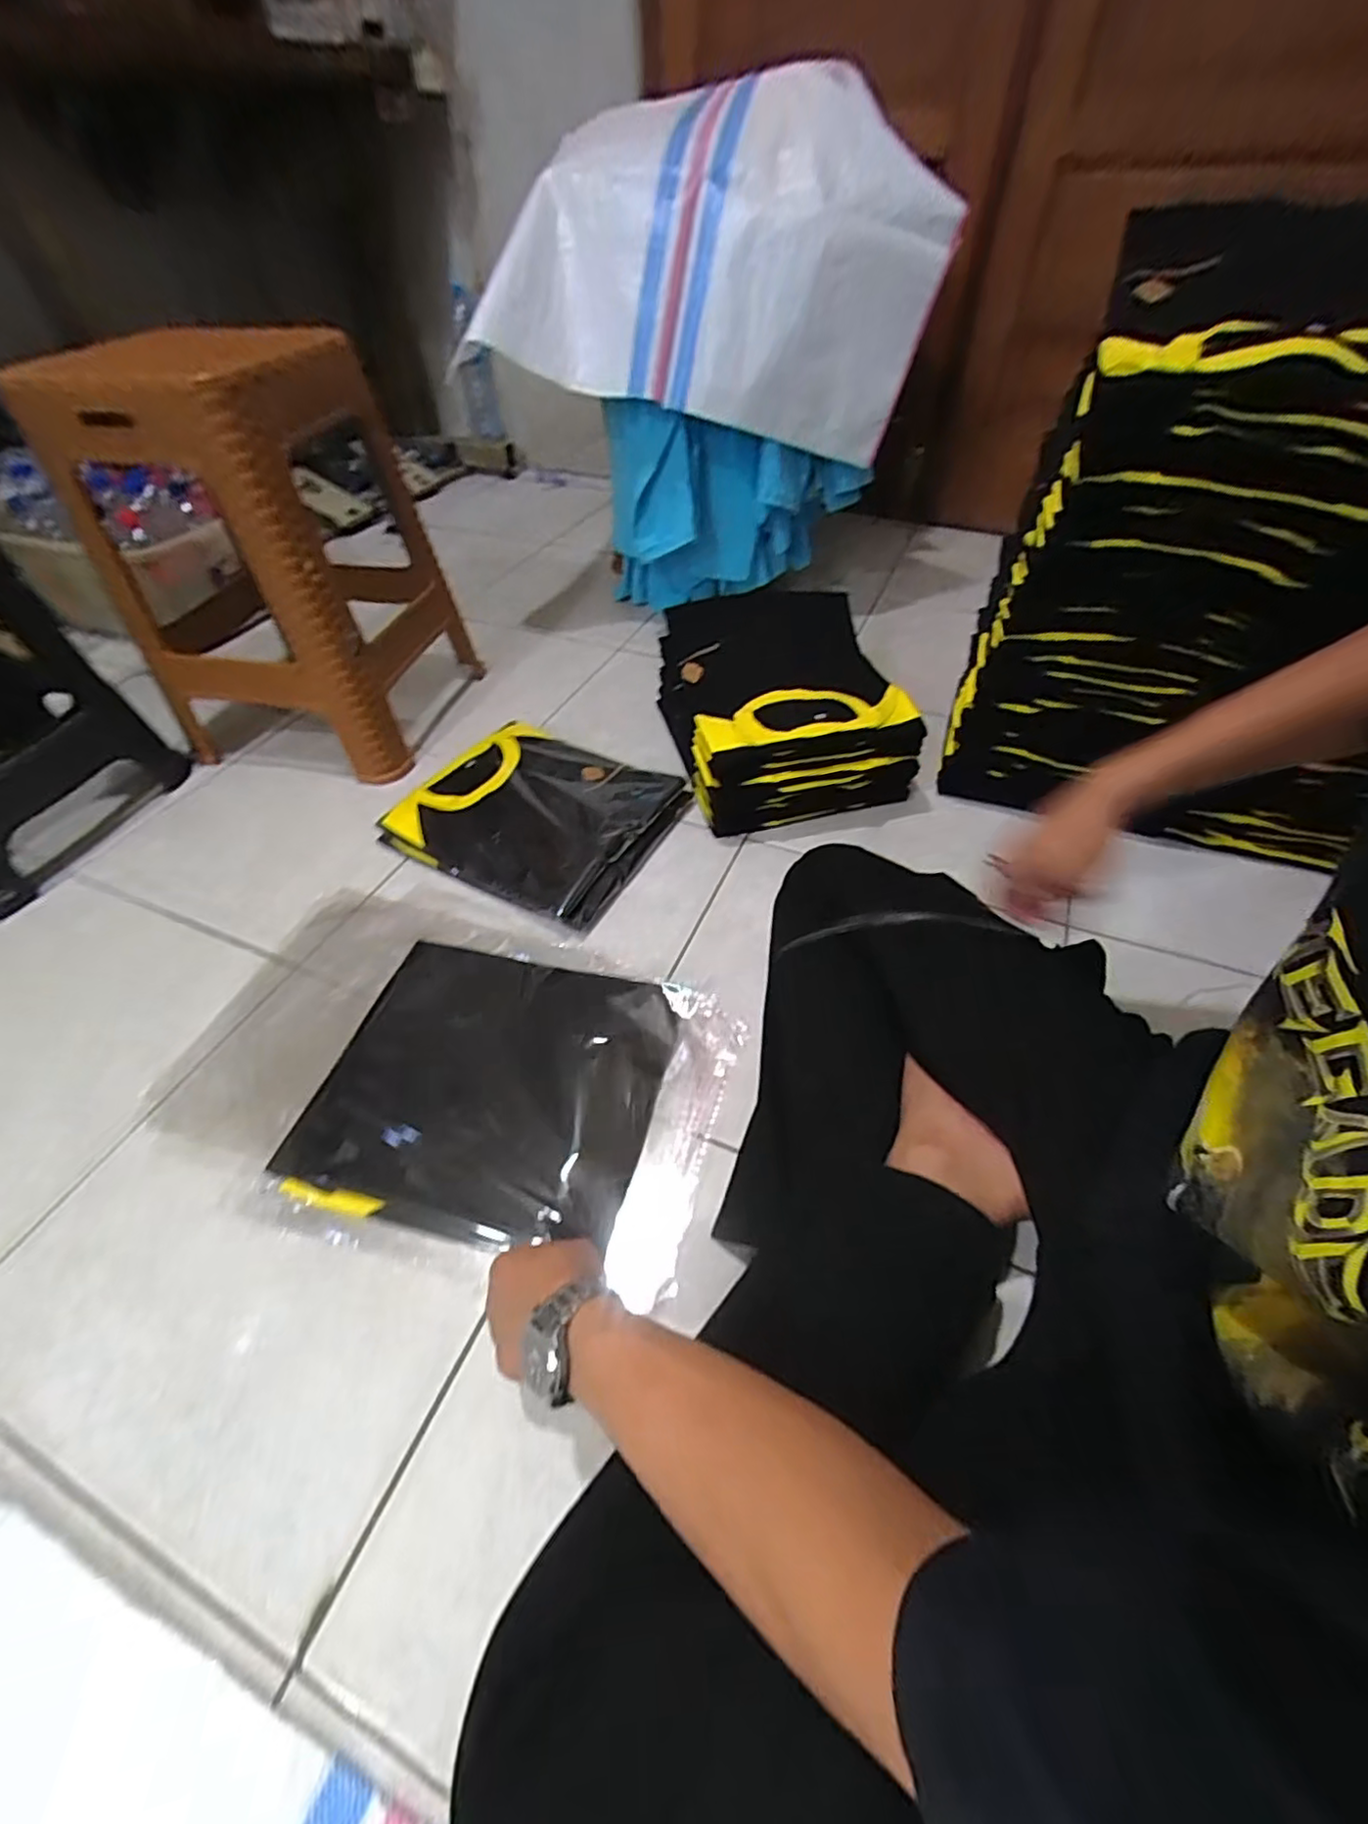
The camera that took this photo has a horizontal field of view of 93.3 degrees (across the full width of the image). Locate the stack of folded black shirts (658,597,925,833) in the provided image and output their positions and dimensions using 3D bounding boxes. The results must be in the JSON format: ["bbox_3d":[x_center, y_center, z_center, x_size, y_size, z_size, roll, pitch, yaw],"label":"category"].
[{"bbox_3d":[0.129,-0.291,0.910,0.282,0.170,0.325,-13,51,-9],"label":"stack of folded black shirts"}]

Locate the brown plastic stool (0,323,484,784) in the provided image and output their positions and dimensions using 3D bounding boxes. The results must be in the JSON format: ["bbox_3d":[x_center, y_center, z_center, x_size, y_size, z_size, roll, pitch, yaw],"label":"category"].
[{"bbox_3d":[-0.550,-0.477,0.894,0.328,0.456,0.327,8,48,10],"label":"brown plastic stool"}]

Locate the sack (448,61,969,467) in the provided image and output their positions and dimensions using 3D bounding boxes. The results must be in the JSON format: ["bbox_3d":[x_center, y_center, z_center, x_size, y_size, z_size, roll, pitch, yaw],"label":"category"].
[{"bbox_3d":[0.061,-0.987,1.017,0.526,0.407,0.661,25,53,23],"label":"sack"}]

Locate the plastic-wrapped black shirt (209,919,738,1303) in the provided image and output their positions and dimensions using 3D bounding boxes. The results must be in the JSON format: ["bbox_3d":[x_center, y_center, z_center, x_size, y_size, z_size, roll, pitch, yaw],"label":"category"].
[{"bbox_3d":[-0.159,0.157,0.616,0.384,0.041,0.336,12,52,12],"label":"plastic-wrapped black shirt"}]

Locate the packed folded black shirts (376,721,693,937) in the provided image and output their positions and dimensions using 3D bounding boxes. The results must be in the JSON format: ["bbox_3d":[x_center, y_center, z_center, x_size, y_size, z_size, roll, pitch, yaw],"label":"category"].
[{"bbox_3d":[-0.191,-0.137,0.858,0.320,0.045,0.275,22,54,19],"label":"packed folded black shirts"}]

